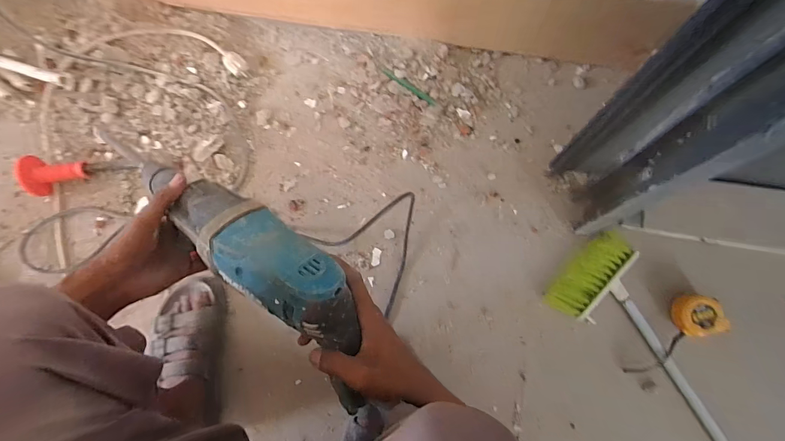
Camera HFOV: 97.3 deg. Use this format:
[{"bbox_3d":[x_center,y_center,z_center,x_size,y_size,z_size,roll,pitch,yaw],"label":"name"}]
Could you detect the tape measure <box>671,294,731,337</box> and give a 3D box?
[{"bbox_3d":[0.516,0.156,0.582,0.077,0.047,0.069,-8,83,2],"label":"tape measure"}]

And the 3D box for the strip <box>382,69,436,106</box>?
[{"bbox_3d":[0.031,-0.254,0.660,0.122,0.005,0.010,36,86,6],"label":"strip"}]

